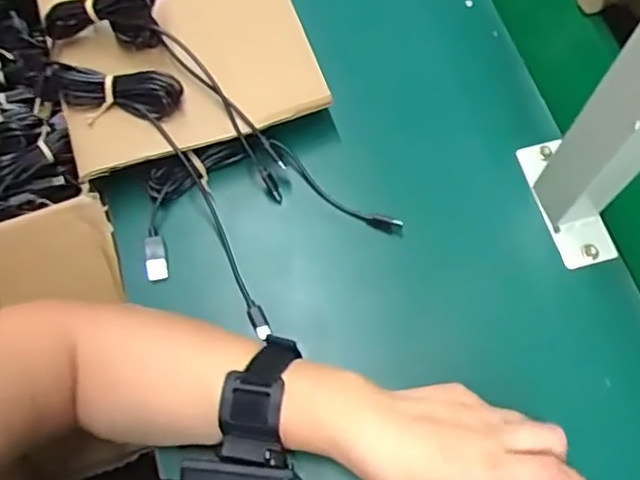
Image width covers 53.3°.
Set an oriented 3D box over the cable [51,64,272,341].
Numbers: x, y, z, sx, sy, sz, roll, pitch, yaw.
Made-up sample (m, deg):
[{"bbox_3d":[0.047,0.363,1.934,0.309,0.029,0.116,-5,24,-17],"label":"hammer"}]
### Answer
[{"bbox_3d":[-0.107,-0.045,0.459,0.075,0.041,0.249,-33,91,-12],"label":"cable"}]

